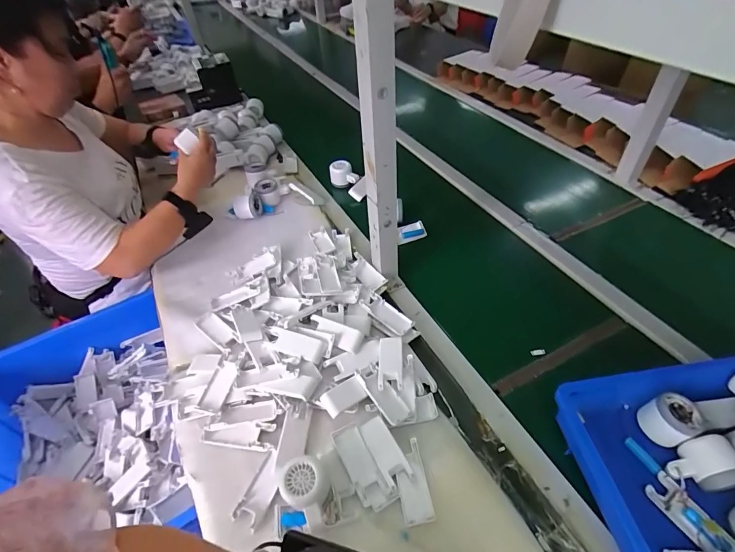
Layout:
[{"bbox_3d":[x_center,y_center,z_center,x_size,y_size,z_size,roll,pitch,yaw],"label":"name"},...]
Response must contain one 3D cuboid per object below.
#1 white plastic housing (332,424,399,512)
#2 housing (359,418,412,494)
[{"bbox_3d":[-0.009,0.259,0.535,0.045,0.016,0.114,-26,50,-21],"label":"white plastic housing"},{"bbox_3d":[0.023,0.242,0.548,0.038,0.017,0.099,-21,48,-17],"label":"housing"}]

